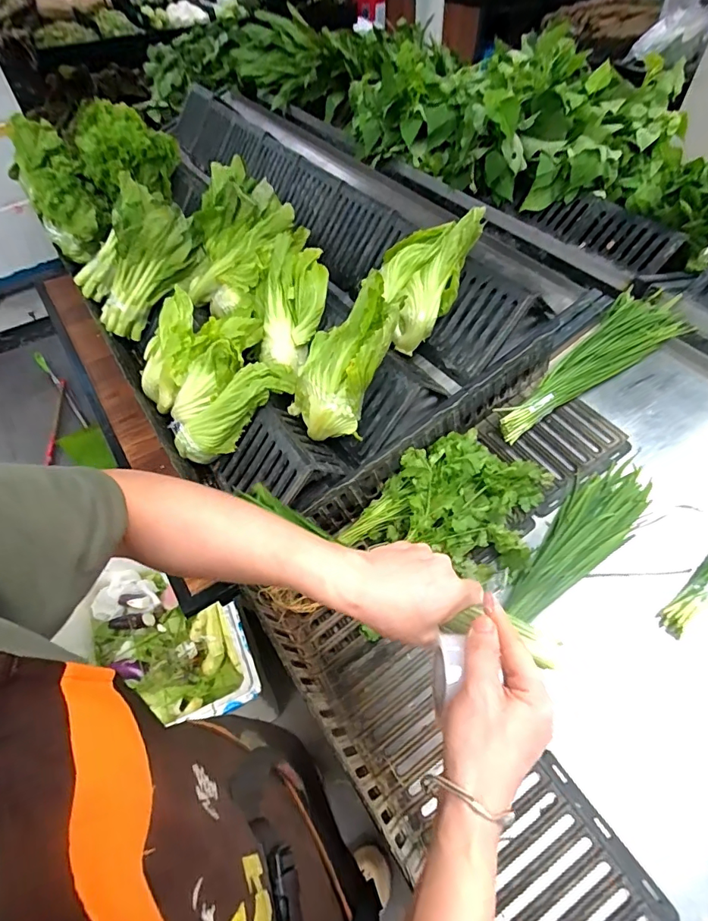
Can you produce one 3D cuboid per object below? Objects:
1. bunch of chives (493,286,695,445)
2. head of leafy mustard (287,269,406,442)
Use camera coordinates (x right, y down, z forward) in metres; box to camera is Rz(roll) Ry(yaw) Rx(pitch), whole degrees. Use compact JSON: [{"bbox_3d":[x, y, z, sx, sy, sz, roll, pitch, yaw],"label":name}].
[{"bbox_3d":[0.356,-0.146,0.708,0.338,0.033,0.099,-37,58,-5],"label":"bunch of chives"},{"bbox_3d":[-0.014,-0.147,0.699,0.075,0.255,0.134,0,40,-48],"label":"head of leafy mustard"}]

